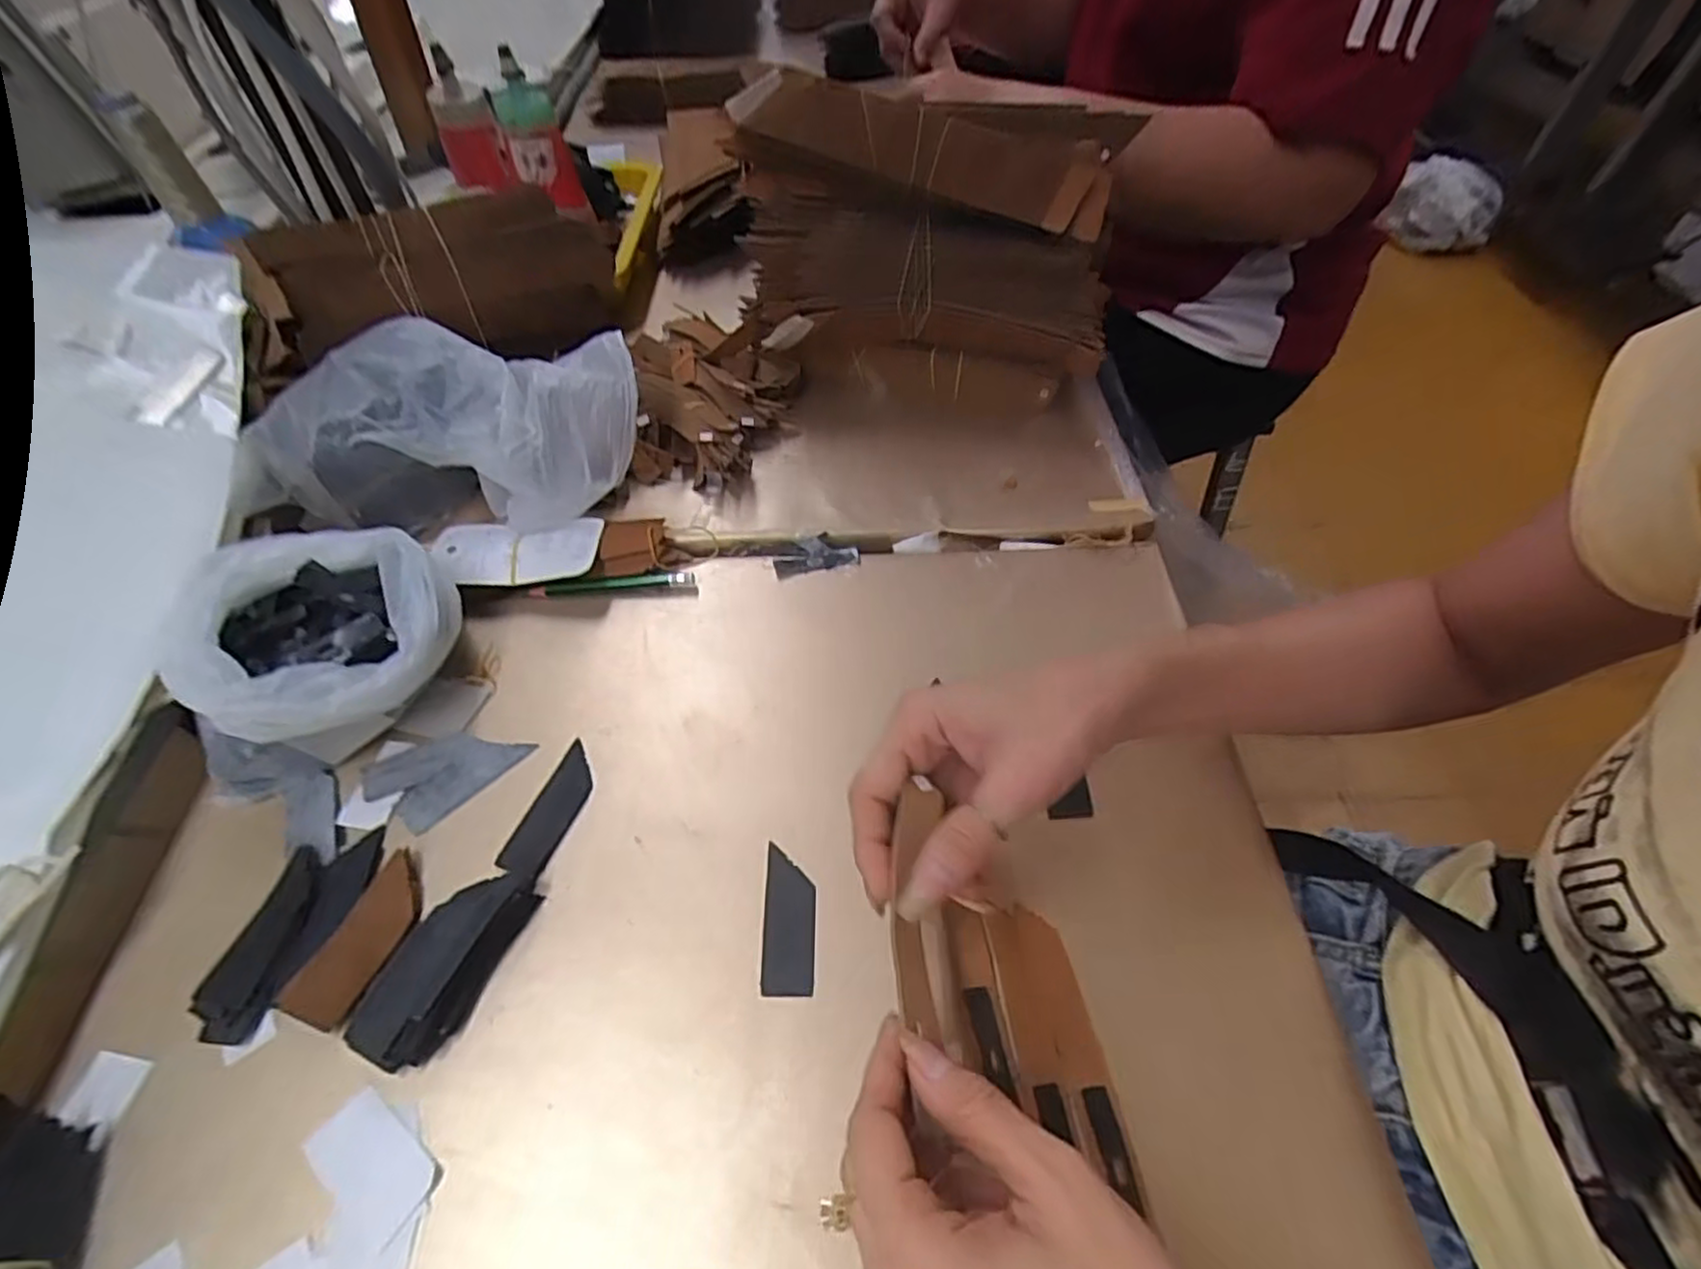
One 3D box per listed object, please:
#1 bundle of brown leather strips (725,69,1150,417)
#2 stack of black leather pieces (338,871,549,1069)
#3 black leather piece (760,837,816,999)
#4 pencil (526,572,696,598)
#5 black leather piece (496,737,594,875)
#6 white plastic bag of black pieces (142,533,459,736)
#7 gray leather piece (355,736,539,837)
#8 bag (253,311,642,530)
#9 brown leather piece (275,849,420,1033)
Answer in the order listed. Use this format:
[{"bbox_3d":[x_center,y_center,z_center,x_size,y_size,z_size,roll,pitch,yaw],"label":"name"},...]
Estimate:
[{"bbox_3d":[0.050,-0.279,0.525,0.254,0.183,0.134,4,52,4],"label":"bundle of brown leather strips"},{"bbox_3d":[-0.168,0.137,0.304,0.039,0.021,0.078,18,54,14],"label":"stack of black leather pieces"},{"bbox_3d":[-0.027,0.126,0.325,0.023,0.004,0.063,0,52,0],"label":"black leather piece"},{"bbox_3d":[-0.145,-0.030,0.443,0.097,0.011,0.009,-4,52,-3],"label":"pencil"},{"bbox_3d":[-0.145,0.085,0.357,0.023,0.004,0.067,16,54,12],"label":"black leather piece"},{"bbox_3d":[-0.261,0.007,0.371,0.110,0.076,0.117,-19,54,-14],"label":"white plastic bag of black pieces"},{"bbox_3d":[-0.207,0.066,0.371,0.051,0.004,0.068,37,61,25],"label":"gray leather piece"},{"bbox_3d":[-0.235,-0.121,0.460,0.210,0.095,0.117,-1,52,0],"label":"bag"},{"bbox_3d":[-0.209,0.131,0.315,0.031,0.008,0.069,15,54,12],"label":"brown leather piece"}]

